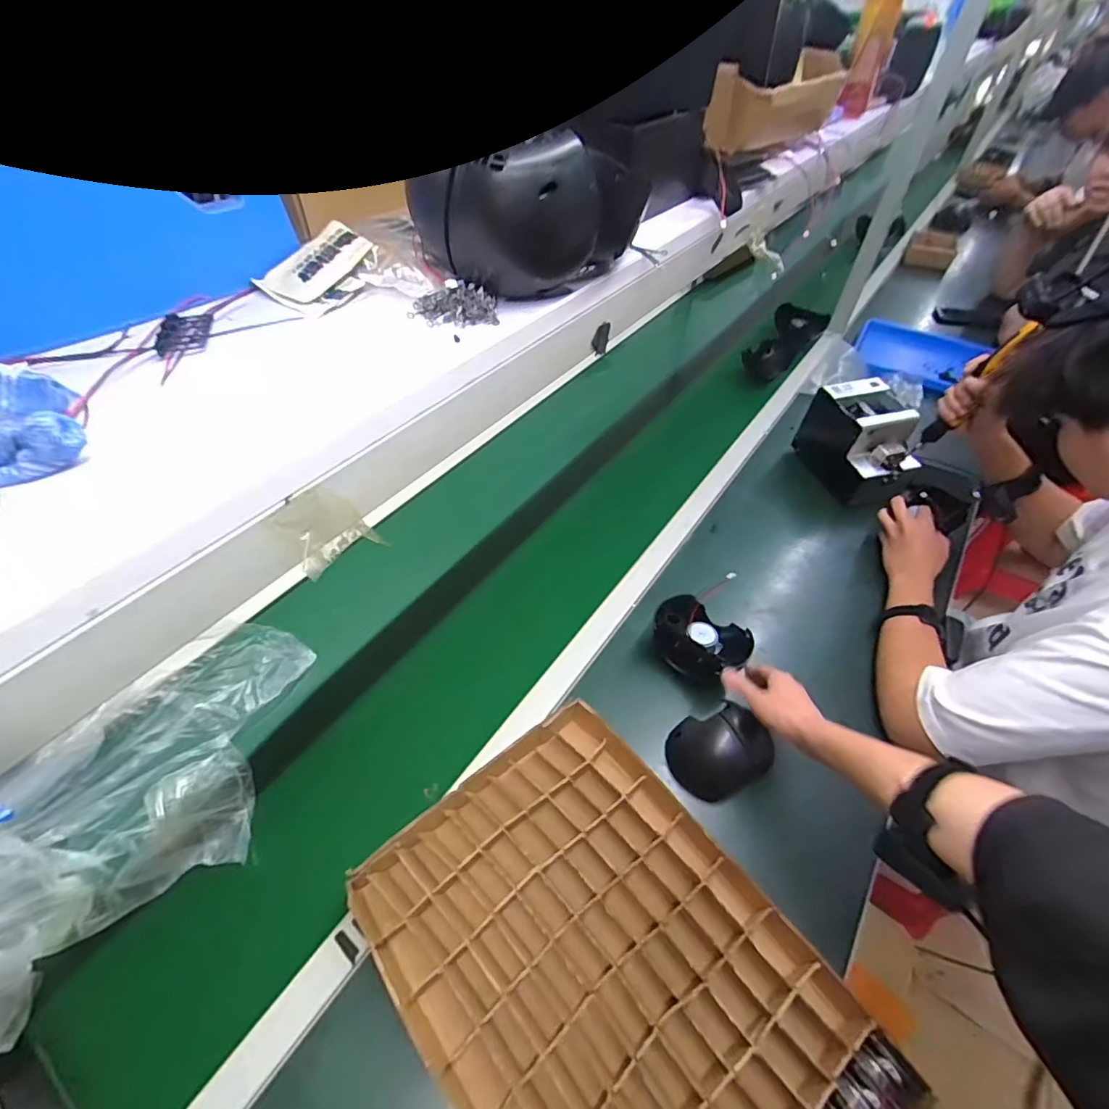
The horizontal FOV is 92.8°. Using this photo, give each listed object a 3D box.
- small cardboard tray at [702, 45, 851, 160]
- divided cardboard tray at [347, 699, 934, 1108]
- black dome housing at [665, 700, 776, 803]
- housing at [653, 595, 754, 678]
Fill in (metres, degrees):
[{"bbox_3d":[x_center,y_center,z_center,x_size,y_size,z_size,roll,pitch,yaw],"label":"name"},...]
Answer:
[{"bbox_3d":[0.244,-0.497,0.583,0.065,0.068,0.232,34,56,24],"label":"small cardboard tray"},{"bbox_3d":[0.052,0.397,0.500,0.320,0.053,0.449,-32,57,-26],"label":"divided cardboard tray"},{"bbox_3d":[0.201,0.237,0.639,0.112,0.075,0.090,-18,52,-16],"label":"black dome housing"},{"bbox_3d":[0.197,0.115,0.726,0.129,0.050,0.082,35,57,25],"label":"housing"}]

